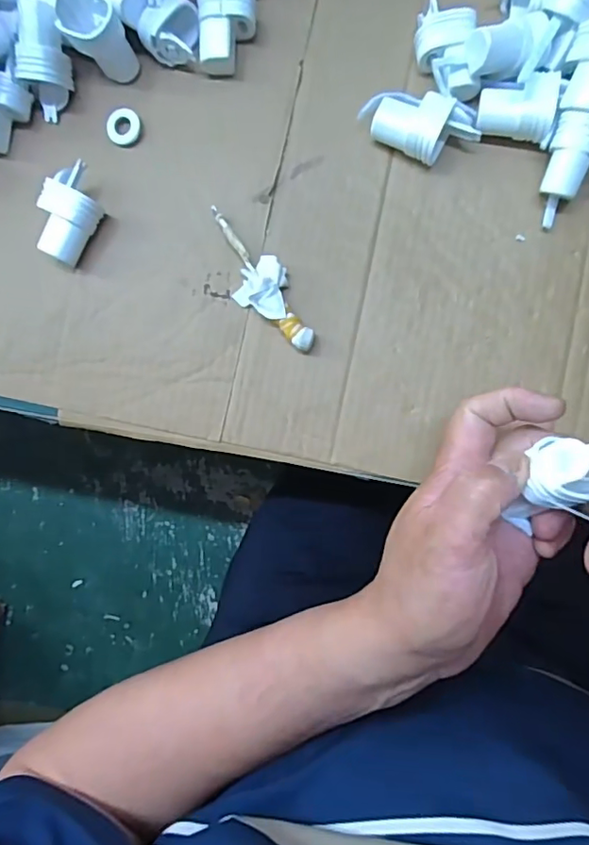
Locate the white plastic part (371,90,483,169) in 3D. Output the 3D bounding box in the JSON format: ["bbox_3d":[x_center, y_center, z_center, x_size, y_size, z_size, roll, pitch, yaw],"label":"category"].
[{"bbox_3d":[0.081,-0.180,0.334,0.059,0.027,0.034,28,88,6],"label":"white plastic part"}]

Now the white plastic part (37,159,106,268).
[{"bbox_3d":[-0.143,-0.134,0.347,0.032,0.028,0.061,28,88,6],"label":"white plastic part"}]

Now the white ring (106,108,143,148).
[{"bbox_3d":[-0.113,-0.196,0.357,0.023,0.008,0.023,0,86,4],"label":"white ring"}]

